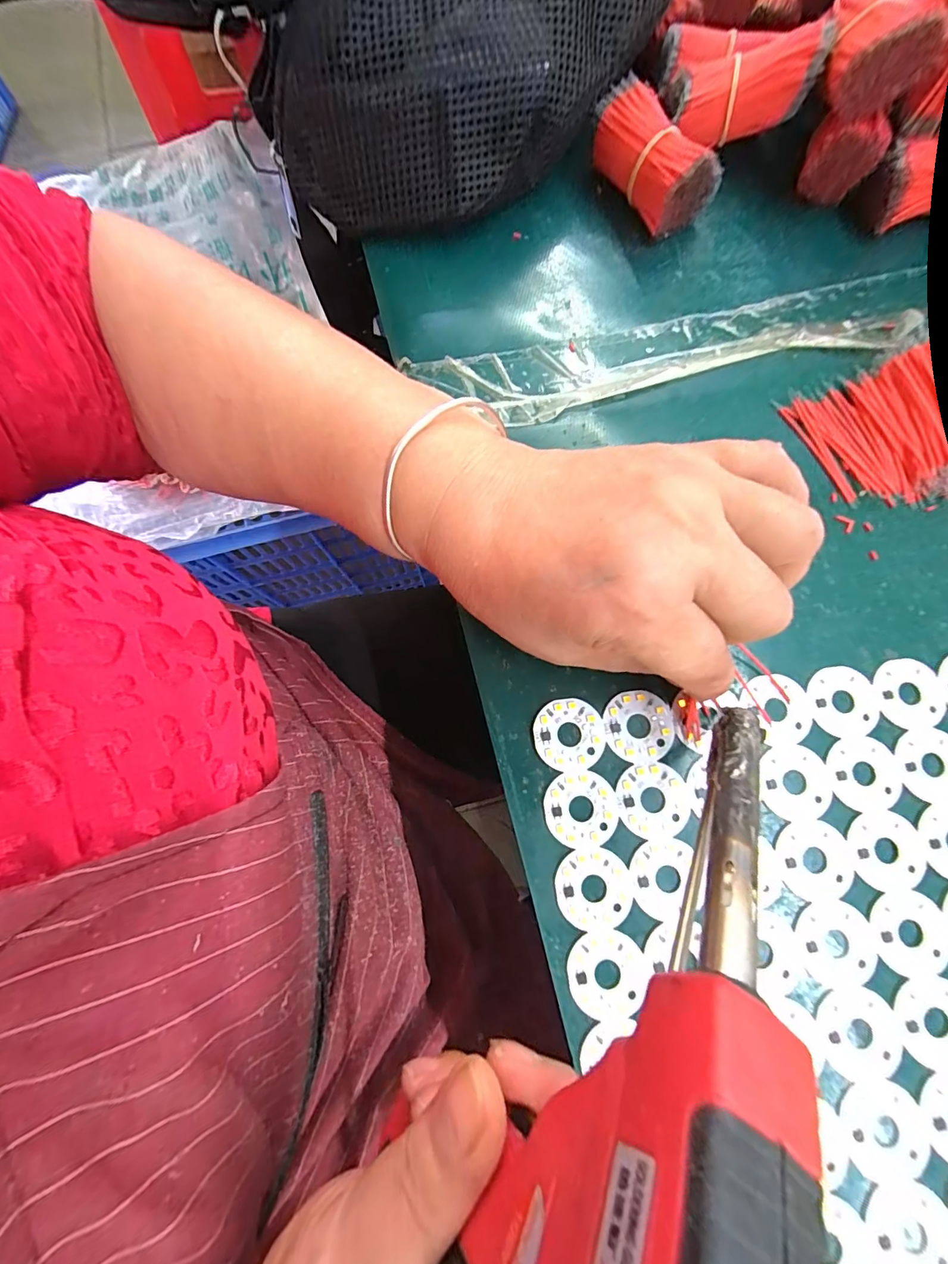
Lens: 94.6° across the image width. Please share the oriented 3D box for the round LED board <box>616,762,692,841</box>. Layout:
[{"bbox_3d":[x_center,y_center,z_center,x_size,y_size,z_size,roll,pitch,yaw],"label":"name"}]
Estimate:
[{"bbox_3d":[0.076,0.071,0.184,0.031,0.004,0.030,0,78,0],"label":"round LED board"}]

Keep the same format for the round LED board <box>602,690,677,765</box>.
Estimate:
[{"bbox_3d":[0.073,0.041,0.191,0.031,0.004,0.031,0,78,0],"label":"round LED board"}]

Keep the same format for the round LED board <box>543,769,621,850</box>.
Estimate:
[{"bbox_3d":[0.046,0.074,0.184,0.031,0.004,0.030,0,78,0],"label":"round LED board"}]

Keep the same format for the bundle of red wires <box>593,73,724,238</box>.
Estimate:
[{"bbox_3d":[0.098,-0.261,0.243,0.034,0.037,0.070,-35,80,-7],"label":"bundle of red wires"}]

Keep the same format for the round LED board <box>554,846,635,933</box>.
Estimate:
[{"bbox_3d":[0.049,0.104,0.177,0.031,0.004,0.030,0,78,0],"label":"round LED board"}]

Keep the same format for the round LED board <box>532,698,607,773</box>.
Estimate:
[{"bbox_3d":[0.042,0.045,0.192,0.030,0.004,0.030,0,78,0],"label":"round LED board"}]

